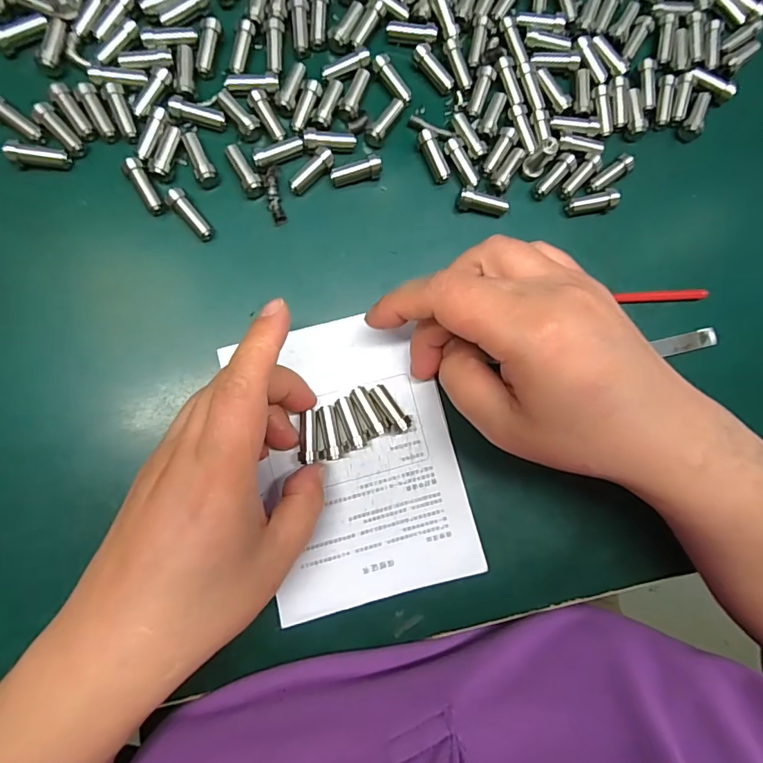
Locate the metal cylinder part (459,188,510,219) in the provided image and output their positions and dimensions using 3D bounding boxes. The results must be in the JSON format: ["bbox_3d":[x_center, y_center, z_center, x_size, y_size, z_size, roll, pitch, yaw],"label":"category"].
[{"bbox_3d":[0.054,-0.095,0.254,0.027,0.012,0.008,11,85,-5],"label":"metal cylinder part"}]

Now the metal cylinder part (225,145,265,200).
[{"bbox_3d":[-0.069,-0.109,0.242,0.010,0.010,0.027,-24,89,-7],"label":"metal cylinder part"}]

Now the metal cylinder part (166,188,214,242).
[{"bbox_3d":[-0.096,-0.084,0.237,0.009,0.008,0.027,-39,91,-7],"label":"metal cylinder part"}]

